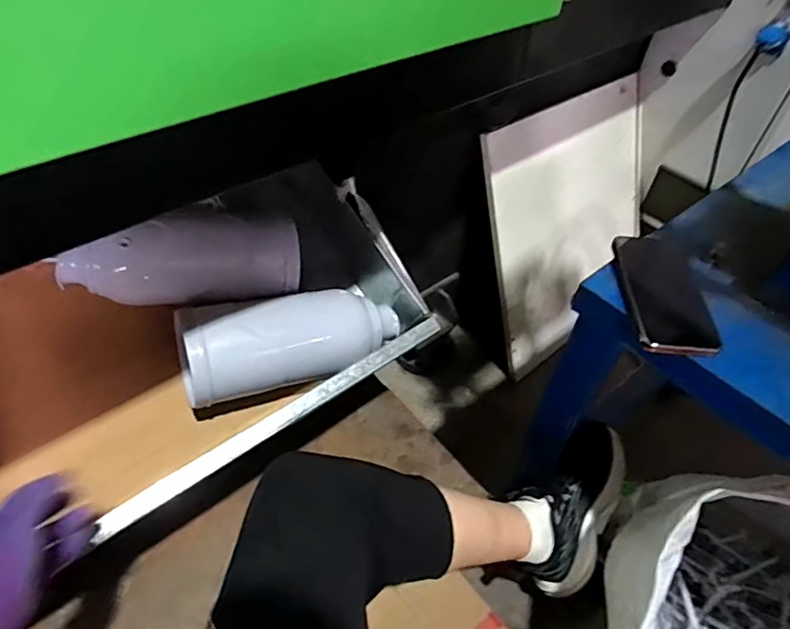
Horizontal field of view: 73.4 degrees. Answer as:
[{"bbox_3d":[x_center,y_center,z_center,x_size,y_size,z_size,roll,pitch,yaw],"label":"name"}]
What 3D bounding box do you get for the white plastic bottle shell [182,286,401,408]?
[{"bbox_3d":[-0.165,0.023,0.877,0.359,0.113,0.146,-19,50,-19],"label":"white plastic bottle shell"}]

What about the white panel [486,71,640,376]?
[{"bbox_3d":[0.431,-0.202,1.268,0.530,0.581,0.033,-25,27,-27],"label":"white panel"}]

